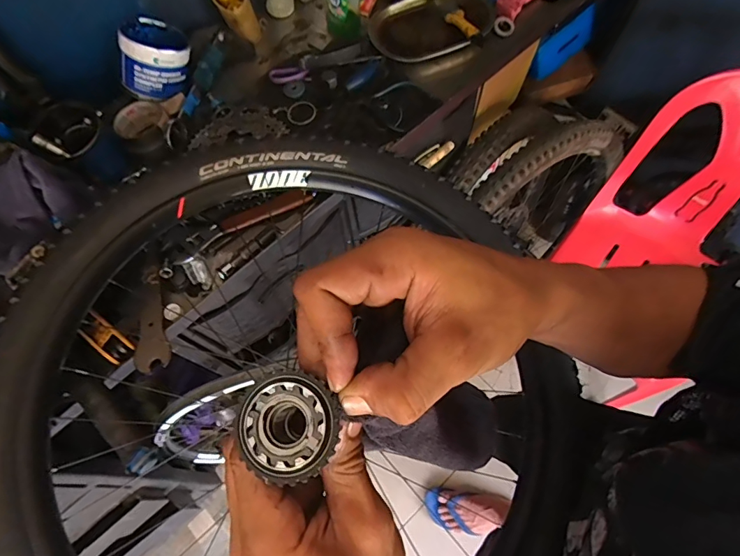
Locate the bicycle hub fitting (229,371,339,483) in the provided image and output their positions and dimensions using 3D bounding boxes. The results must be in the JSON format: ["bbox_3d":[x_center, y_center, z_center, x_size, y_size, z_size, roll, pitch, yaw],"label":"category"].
[{"bbox_3d":[-0.037,0.070,0.209,0.045,0.030,0.043,-1,65,1],"label":"bicycle hub fitting"}]

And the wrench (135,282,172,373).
[{"bbox_3d":[-0.292,0.063,0.606,0.045,0.008,0.127,-9,67,0],"label":"wrench"}]

